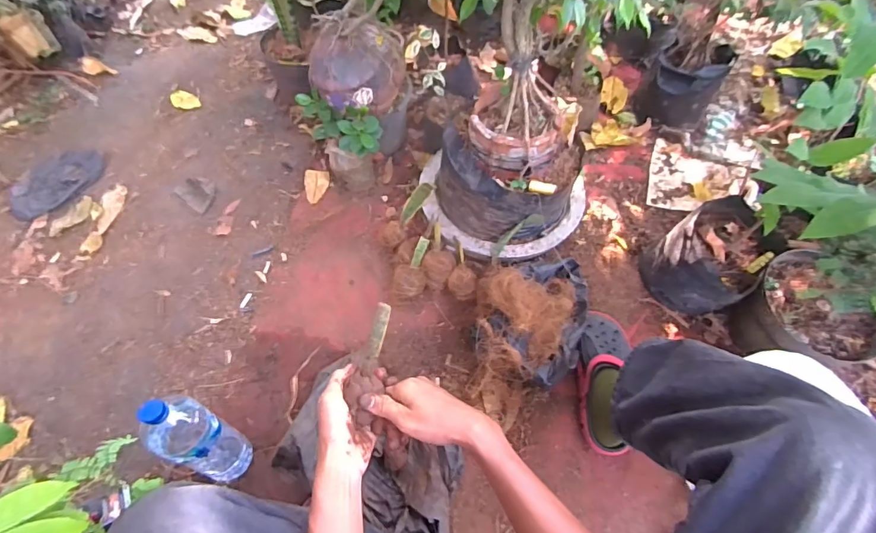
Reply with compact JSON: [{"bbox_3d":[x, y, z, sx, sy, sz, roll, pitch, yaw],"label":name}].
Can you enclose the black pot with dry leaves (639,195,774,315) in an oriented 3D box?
[{"bbox_3d":[0.552,-0.022,0.942,0.190,0.175,0.179,-2,56,2],"label":"black pot with dry leaves"}]

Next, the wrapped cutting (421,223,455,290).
[{"bbox_3d":[0.000,-0.020,1.008,0.070,0.079,0.121,-4,56,1],"label":"wrapped cutting"}]

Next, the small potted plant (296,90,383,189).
[{"bbox_3d":[-0.224,-0.310,1.138,0.135,0.211,0.176,-29,59,-15],"label":"small potted plant"}]

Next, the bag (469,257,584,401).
[{"bbox_3d":[0.181,0.105,0.884,0.209,0.156,0.245,6,57,8],"label":"bag"}]

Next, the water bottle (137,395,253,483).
[{"bbox_3d":[-0.388,0.281,0.740,0.081,0.299,0.087,18,59,15],"label":"water bottle"}]

